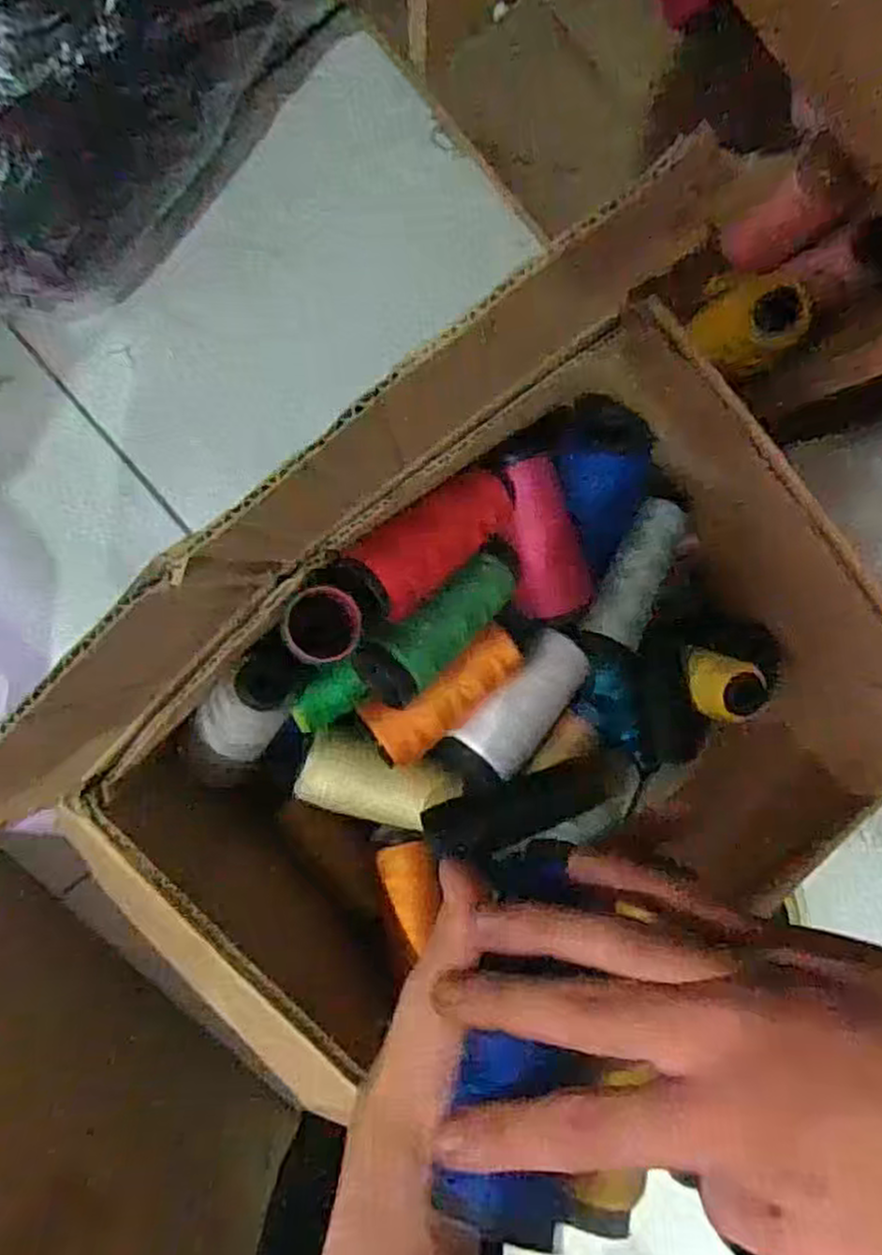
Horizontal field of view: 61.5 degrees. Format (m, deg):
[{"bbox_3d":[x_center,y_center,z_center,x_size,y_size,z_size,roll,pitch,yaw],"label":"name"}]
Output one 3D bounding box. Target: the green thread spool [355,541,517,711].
[{"bbox_3d":[0.005,-0.006,0.437,0.118,0.035,0.041,-43,98,-23],"label":"green thread spool"}]

